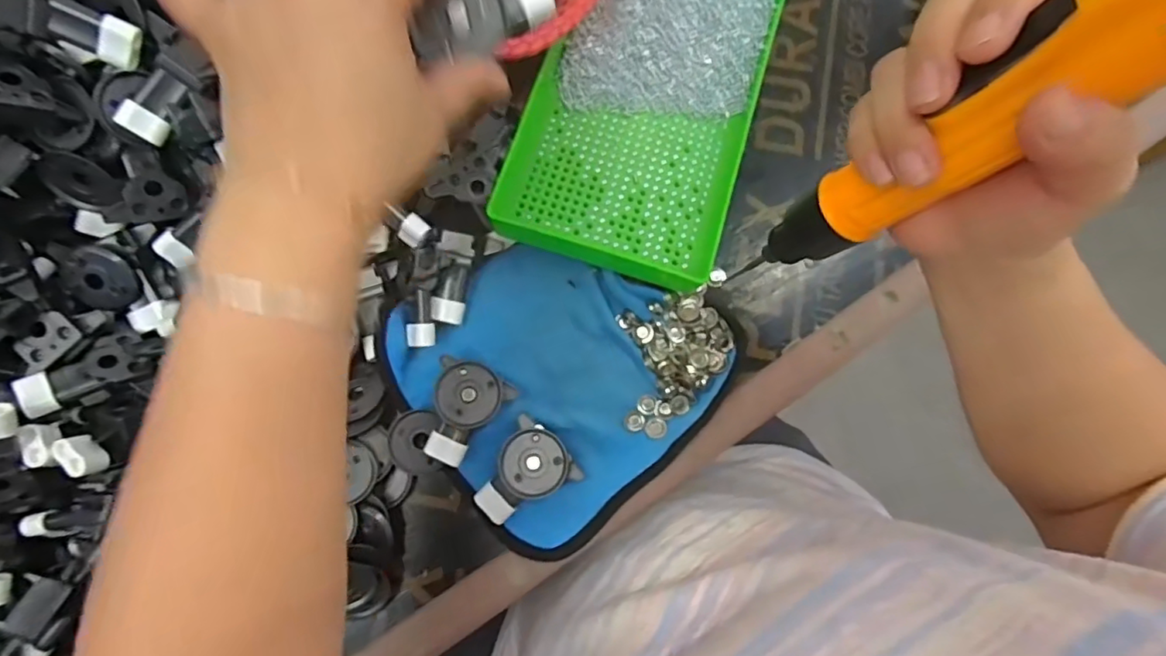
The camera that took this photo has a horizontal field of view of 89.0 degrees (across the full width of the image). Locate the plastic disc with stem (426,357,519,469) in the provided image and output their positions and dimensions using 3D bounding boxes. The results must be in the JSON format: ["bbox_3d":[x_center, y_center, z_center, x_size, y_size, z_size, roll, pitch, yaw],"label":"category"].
[{"bbox_3d":[-0.074,0.056,0.386,0.049,0.024,0.065,14,80,1],"label":"plastic disc with stem"}]

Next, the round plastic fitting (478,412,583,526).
[{"bbox_3d":[-0.041,0.091,0.382,0.064,0.020,0.049,-32,82,-6],"label":"round plastic fitting"}]

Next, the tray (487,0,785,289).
[{"bbox_3d":[0.042,-0.157,0.418,0.149,0.025,0.237,17,80,2],"label":"tray"}]

